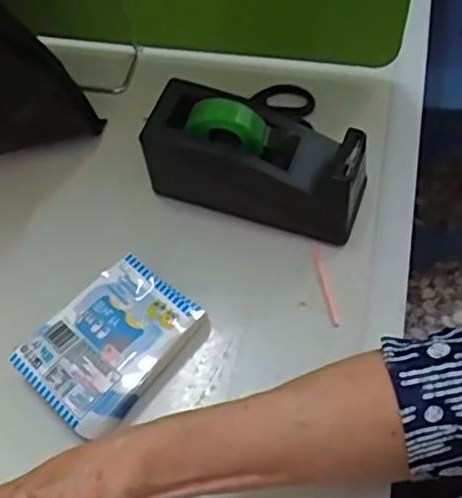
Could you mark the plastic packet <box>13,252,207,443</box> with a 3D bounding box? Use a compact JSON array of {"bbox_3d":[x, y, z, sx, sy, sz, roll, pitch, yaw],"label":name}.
[{"bbox_3d":[-0.076,0.062,0.418,0.077,0.031,0.104,37,69,23],"label":"plastic packet"}]

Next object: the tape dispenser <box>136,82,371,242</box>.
[{"bbox_3d":[0.017,-0.062,0.445,0.145,0.085,0.055,16,64,13],"label":"tape dispenser"}]

